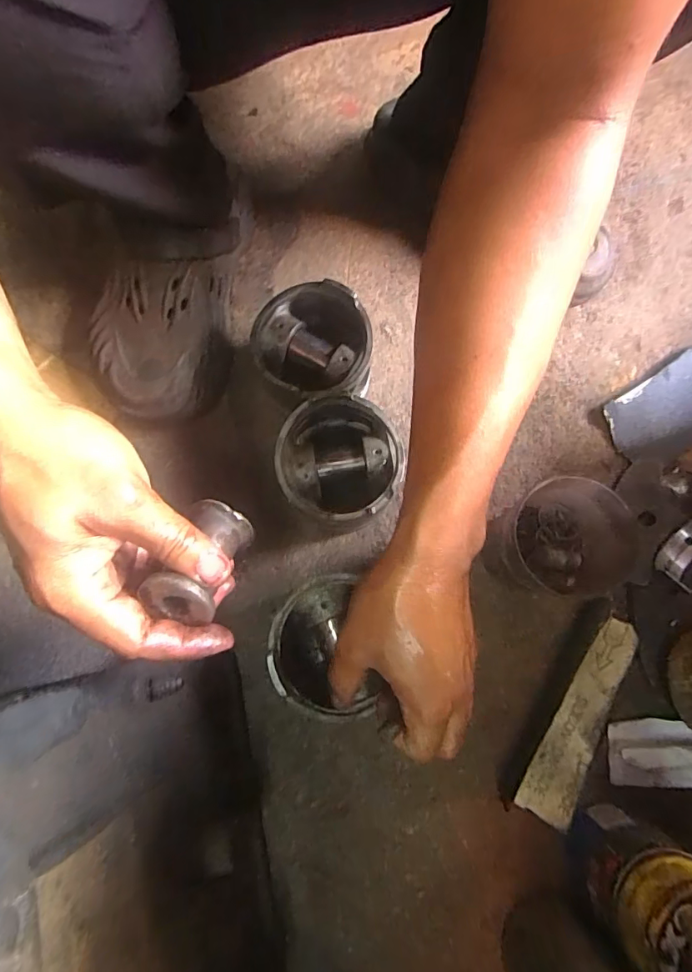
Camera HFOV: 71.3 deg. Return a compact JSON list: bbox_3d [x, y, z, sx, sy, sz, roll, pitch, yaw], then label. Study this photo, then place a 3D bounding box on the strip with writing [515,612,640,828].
[{"bbox_3d":[0.186,0.181,0.378,0.032,0.013,0.161,30,78,6],"label":"strip with writing"}]

